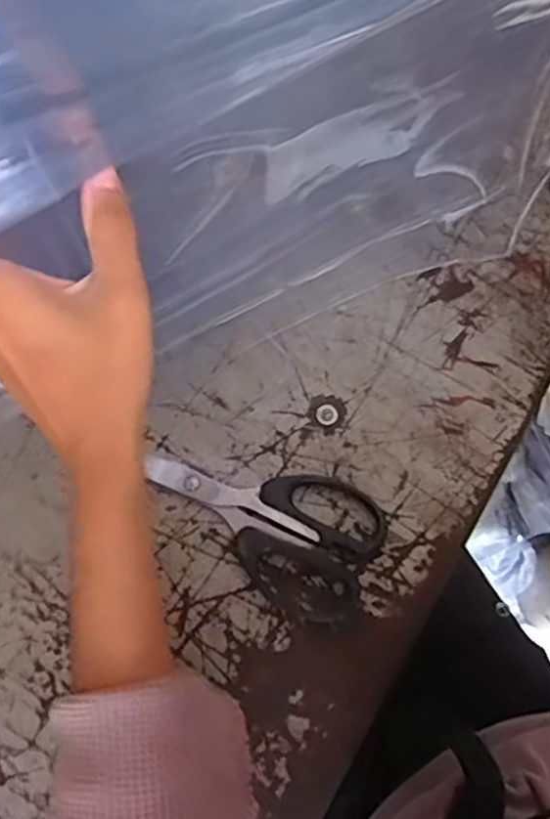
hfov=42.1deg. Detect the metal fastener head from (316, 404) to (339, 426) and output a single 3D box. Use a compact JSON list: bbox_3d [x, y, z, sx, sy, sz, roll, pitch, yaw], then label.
[{"bbox_3d":[0.030,0.003,0.414,0.013,0.004,0.013,1,69,-2],"label":"metal fastener head"}]

